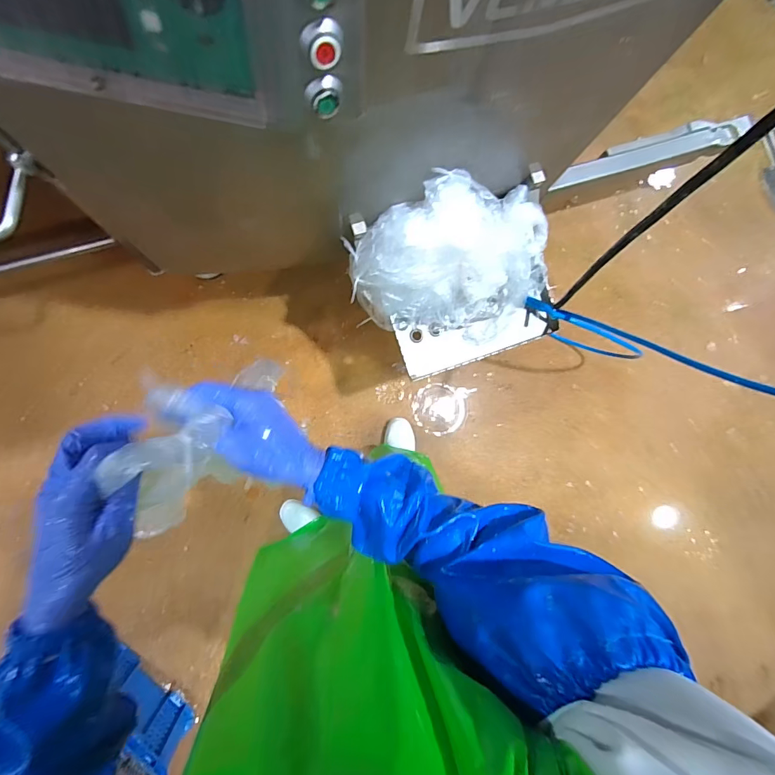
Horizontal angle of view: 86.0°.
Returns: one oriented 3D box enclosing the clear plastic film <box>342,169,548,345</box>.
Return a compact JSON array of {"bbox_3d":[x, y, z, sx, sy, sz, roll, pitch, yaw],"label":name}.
[{"bbox_3d":[0.179,-0.278,0.949,0.499,0.203,0.311,-15,87,-9],"label":"clear plastic film"}]

